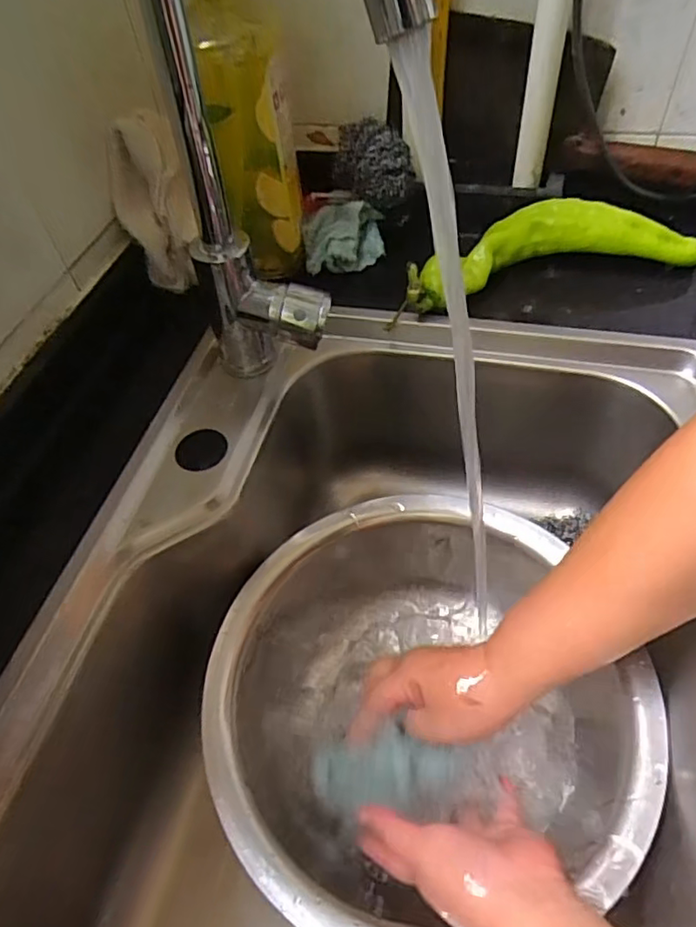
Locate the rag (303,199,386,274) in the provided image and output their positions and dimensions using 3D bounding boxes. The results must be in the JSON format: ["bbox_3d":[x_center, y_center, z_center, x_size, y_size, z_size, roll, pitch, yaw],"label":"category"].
[{"bbox_3d":[-0.007,-0.215,0.563,0.065,0.060,0.035,-13,14,-24],"label":"rag"}]

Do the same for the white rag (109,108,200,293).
[{"bbox_3d":[-0.170,-0.226,0.517,0.063,0.143,0.039,-11,26,-8],"label":"white rag"}]

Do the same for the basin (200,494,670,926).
[{"bbox_3d":[0.042,0.177,0.438,0.276,0.106,0.288,-3,52,4],"label":"basin"}]

